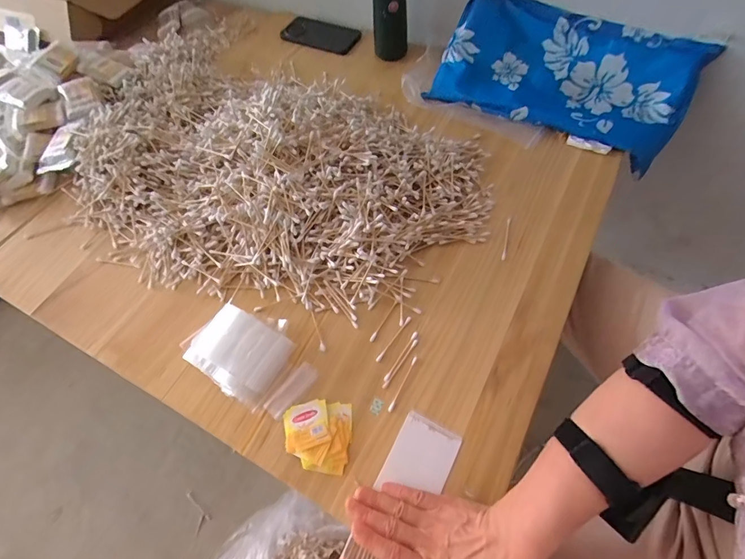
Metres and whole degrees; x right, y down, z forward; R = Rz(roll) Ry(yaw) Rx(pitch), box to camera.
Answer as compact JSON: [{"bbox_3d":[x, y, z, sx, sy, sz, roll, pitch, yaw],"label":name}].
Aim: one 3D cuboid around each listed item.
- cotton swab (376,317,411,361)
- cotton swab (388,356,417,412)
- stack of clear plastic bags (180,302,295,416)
[{"bbox_3d":[0.026,0.070,0.463,0.005,0.004,0.066,32,69,19],"label":"cotton swab"},{"bbox_3d":[0.034,0.115,0.437,0.005,0.004,0.067,24,66,16],"label":"cotton swab"},{"bbox_3d":[-0.158,0.081,0.451,0.125,0.036,0.085,25,66,16],"label":"stack of clear plastic bags"}]

